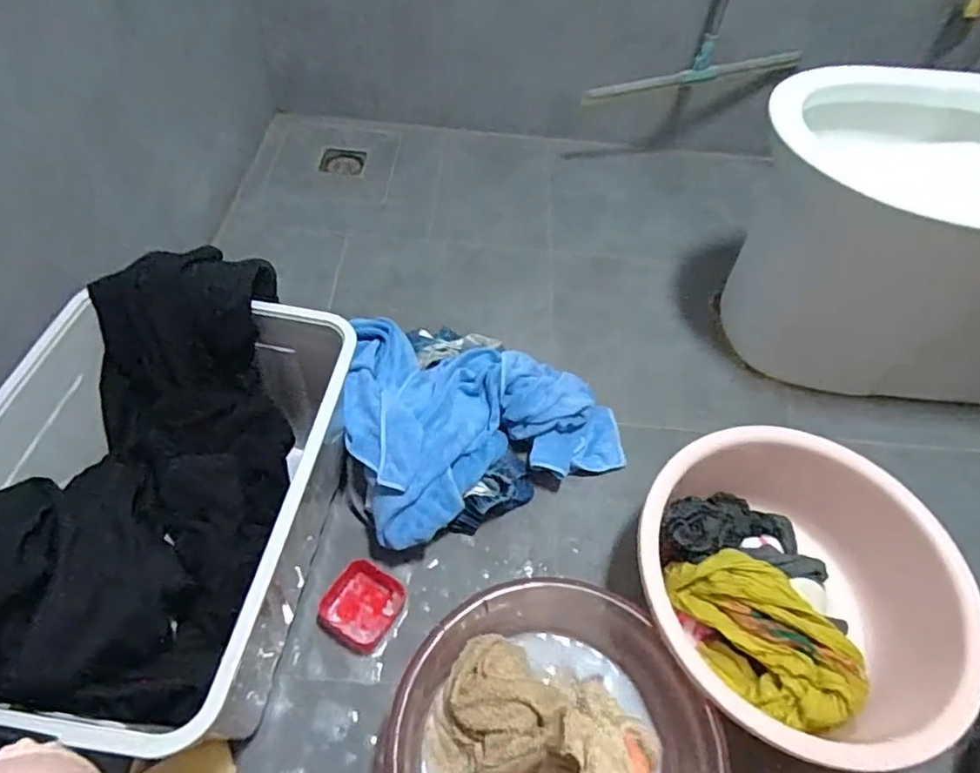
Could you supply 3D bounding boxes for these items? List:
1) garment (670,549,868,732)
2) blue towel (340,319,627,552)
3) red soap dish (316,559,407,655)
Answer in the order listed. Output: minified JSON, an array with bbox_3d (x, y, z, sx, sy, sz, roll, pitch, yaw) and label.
[{"bbox_3d":[0.334,0.309,0.761,0.127,0.092,0.243,-32,64,-22],"label":"garment"},{"bbox_3d":[-0.024,0.015,0.939,0.405,0.131,0.356,-19,60,-16],"label":"blue towel"},{"bbox_3d":[-0.171,0.294,0.814,0.097,0.018,0.101,28,59,14],"label":"red soap dish"}]

